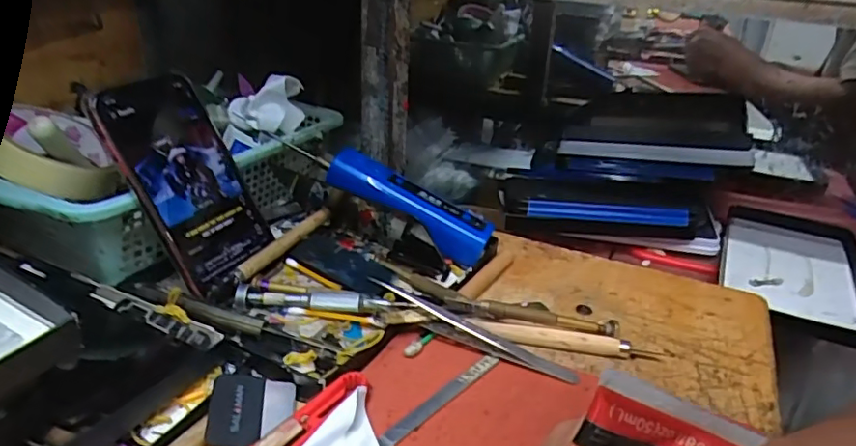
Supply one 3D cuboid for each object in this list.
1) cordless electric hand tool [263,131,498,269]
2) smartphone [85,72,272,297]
[{"bbox_3d":[-0.039,-0.027,0.443,0.186,0.034,0.027,29,31,8],"label":"cordless electric hand tool"},{"bbox_3d":[-0.149,-0.027,0.365,0.007,0.130,0.069,-14,17,38],"label":"smartphone"}]

